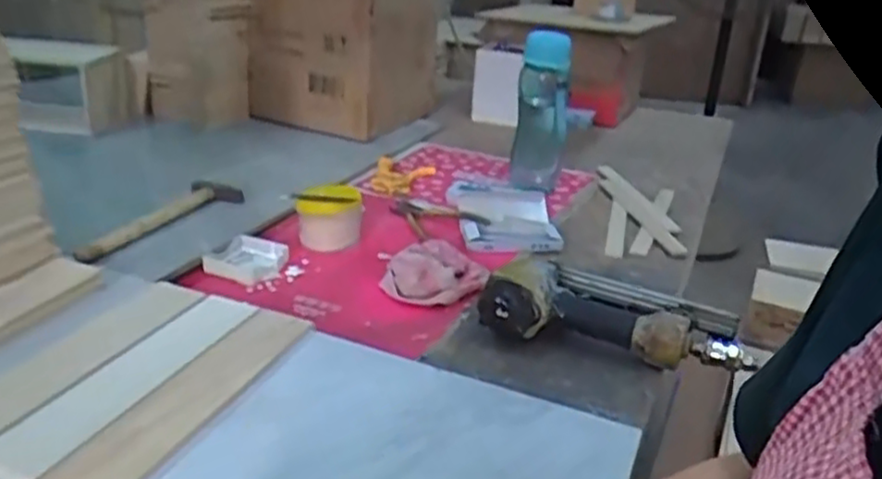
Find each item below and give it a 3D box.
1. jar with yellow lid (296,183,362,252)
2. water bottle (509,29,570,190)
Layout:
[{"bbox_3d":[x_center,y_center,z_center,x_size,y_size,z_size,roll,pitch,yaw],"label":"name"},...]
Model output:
[{"bbox_3d":[-0.140,-0.030,0.909,0.079,0.066,0.072,2,24,-7],"label":"jar with yellow lid"},{"bbox_3d":[0.149,-0.187,1.073,0.073,0.224,0.073,8,24,7],"label":"water bottle"}]

